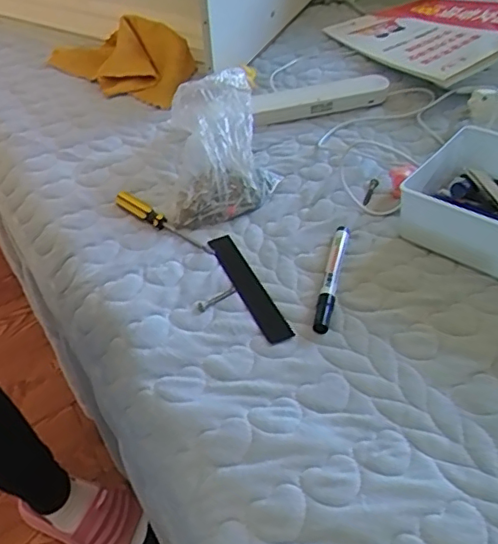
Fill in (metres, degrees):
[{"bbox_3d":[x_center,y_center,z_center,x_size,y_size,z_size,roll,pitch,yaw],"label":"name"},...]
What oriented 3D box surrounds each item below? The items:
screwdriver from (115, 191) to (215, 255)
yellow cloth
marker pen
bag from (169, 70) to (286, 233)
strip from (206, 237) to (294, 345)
[{"bbox_3d":[-0.094,-0.056,0.609,0.141,0.019,0.015,27,51,28],"label":"screwdriver"},{"bbox_3d":[-0.200,-0.314,0.849,0.219,0.064,0.130,10,50,18],"label":"yellow cloth"},{"bbox_3d":[0.079,0.002,0.536,0.014,0.017,0.135,9,45,13],"label":"marker pen"},{"bbox_3d":[-0.034,-0.147,0.650,0.125,0.087,0.188,-3,43,0],"label":"bag"},{"bbox_3d":[-0.001,0.013,0.544,0.025,0.004,0.153,-19,46,-16],"label":"strip"}]

